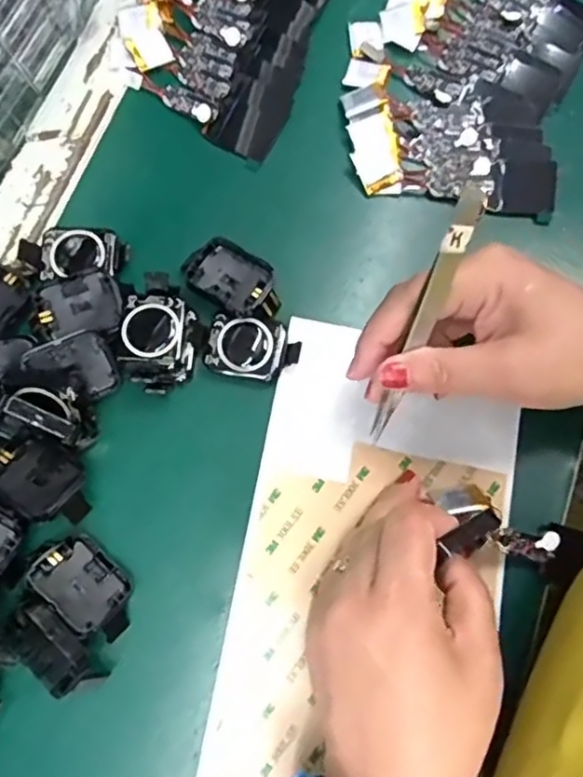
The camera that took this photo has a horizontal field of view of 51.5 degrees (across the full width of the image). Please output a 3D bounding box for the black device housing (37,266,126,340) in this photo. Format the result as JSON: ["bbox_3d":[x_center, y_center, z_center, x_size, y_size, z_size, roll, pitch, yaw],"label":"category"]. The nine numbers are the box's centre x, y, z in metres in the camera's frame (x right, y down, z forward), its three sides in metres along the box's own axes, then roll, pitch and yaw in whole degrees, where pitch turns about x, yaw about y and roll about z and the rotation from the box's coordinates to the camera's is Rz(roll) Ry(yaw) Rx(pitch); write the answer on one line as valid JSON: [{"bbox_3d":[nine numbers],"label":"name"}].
[{"bbox_3d":[-0.106,-0.041,0.306,0.041,0.006,0.035,-21,77,-7],"label":"black device housing"}]

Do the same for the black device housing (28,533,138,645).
[{"bbox_3d":[-0.094,0.092,0.277,0.048,0.014,0.034,39,45,12],"label":"black device housing"}]

